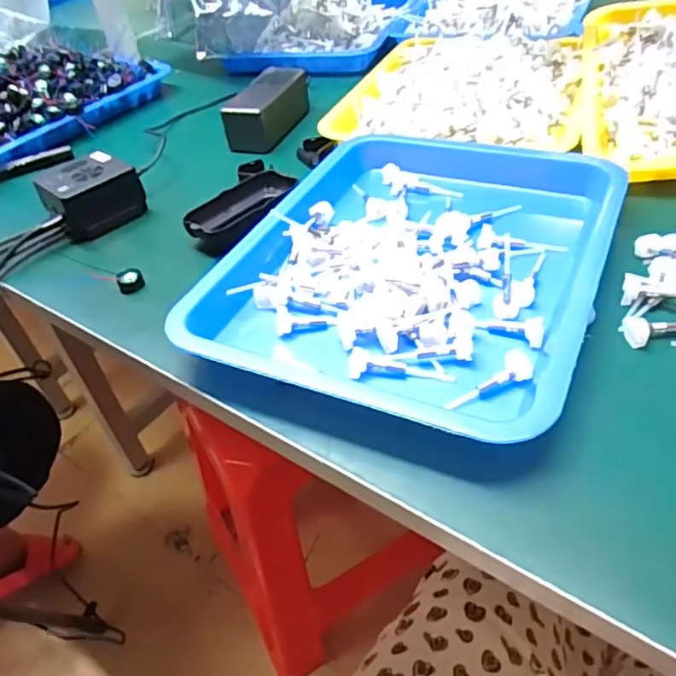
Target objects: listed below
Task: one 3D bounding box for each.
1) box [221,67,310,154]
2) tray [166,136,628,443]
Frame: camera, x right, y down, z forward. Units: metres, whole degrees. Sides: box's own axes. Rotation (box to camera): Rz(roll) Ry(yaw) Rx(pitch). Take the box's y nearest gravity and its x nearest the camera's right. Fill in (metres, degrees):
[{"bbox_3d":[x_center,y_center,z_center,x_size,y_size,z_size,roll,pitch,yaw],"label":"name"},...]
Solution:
[{"bbox_3d":[-0.082,-0.275,0.700,0.057,0.049,0.136,10,46,19],"label":"box"},{"bbox_3d":[0.065,-0.067,0.464,0.264,0.044,0.334,14,47,23],"label":"tray"}]

